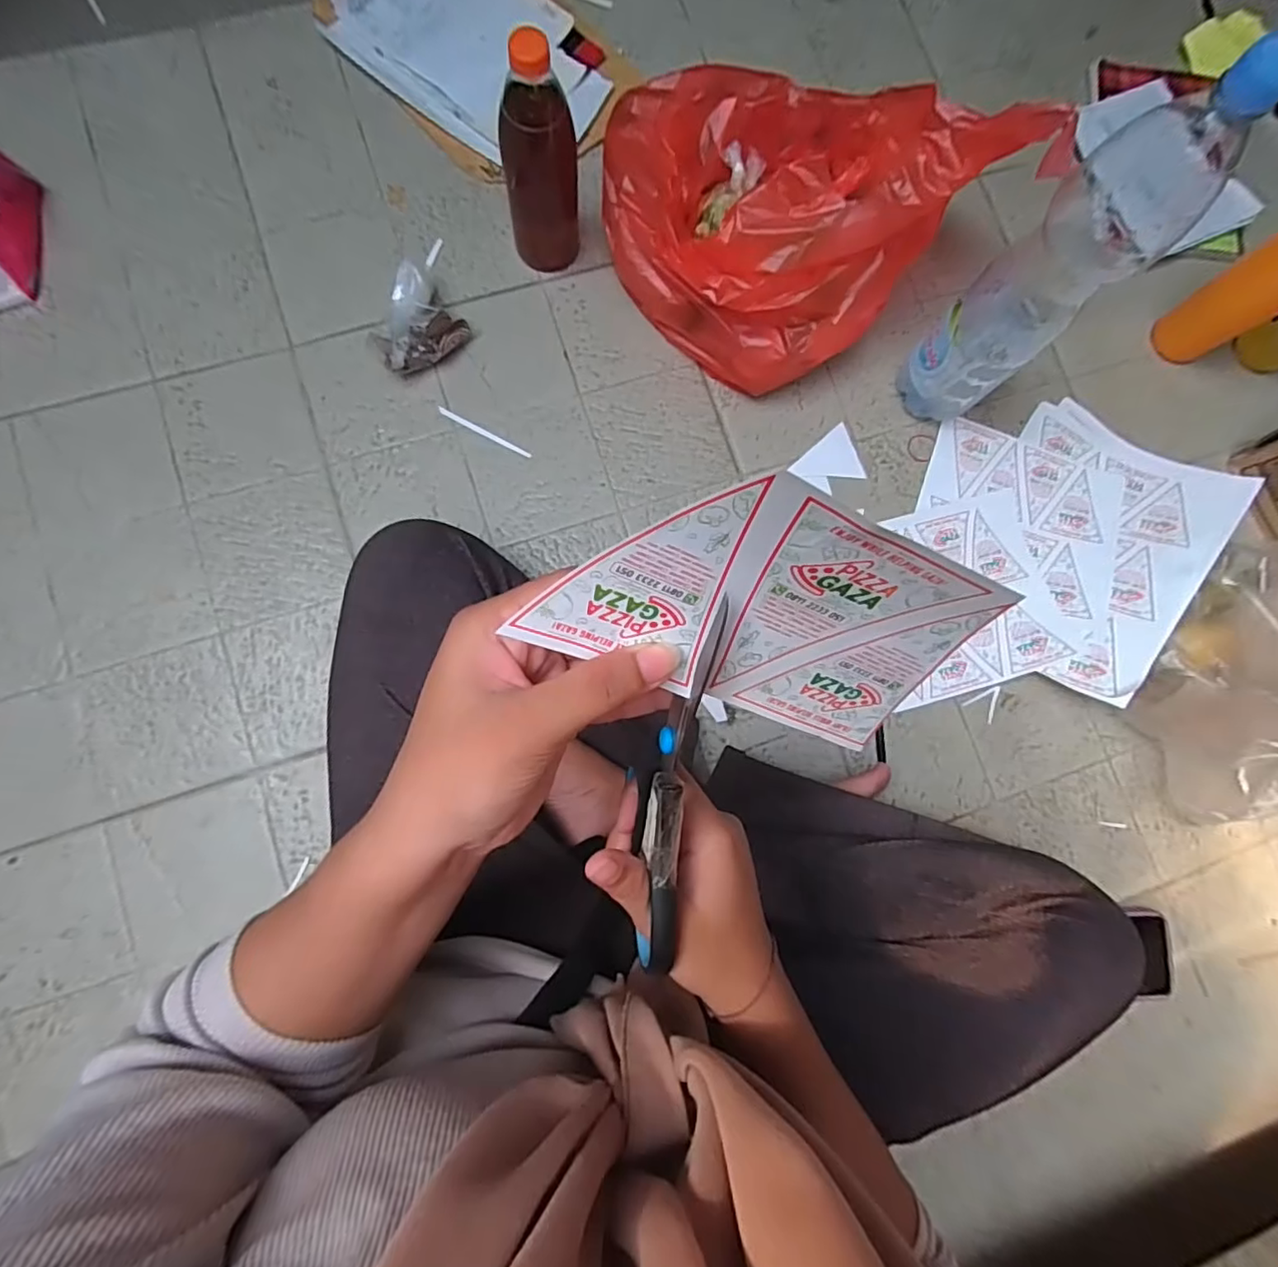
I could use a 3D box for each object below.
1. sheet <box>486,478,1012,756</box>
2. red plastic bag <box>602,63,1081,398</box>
[{"bbox_3d":[0.044,-0.002,0.176,0.131,0.088,0.006,21,51,-21],"label":"sheet"},{"bbox_3d":[0.138,-0.426,0.568,0.290,0.176,0.292,-42,87,-8],"label":"red plastic bag"}]

